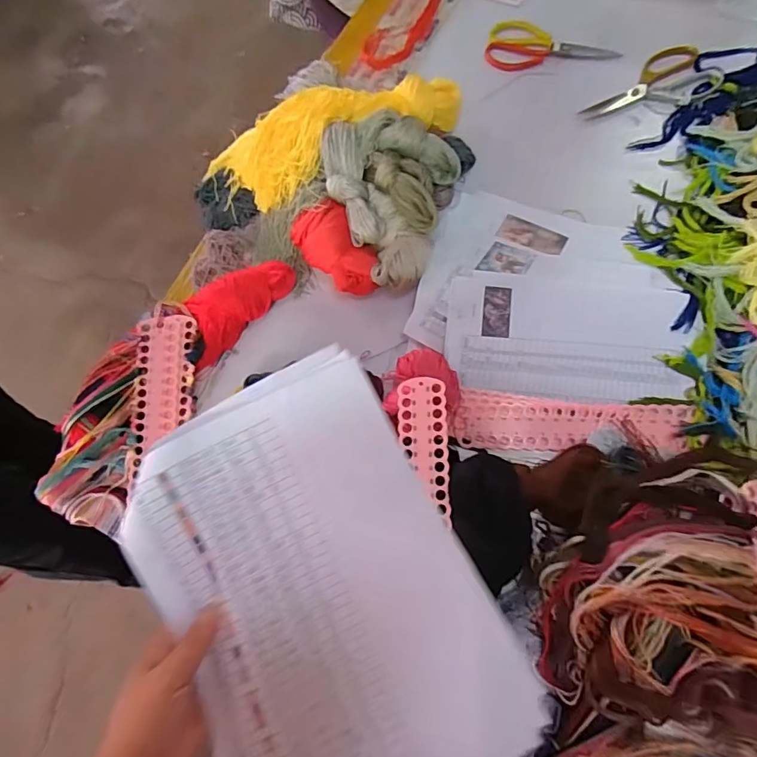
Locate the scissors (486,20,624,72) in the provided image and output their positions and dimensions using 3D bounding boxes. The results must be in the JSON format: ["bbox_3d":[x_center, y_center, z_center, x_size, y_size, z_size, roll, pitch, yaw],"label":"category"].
[{"bbox_3d":[0.290,-0.559,0.799,0.207,0.019,0.108,11,70,6],"label":"scissors"}]

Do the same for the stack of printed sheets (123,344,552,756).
[{"bbox_3d":[-0.042,0.149,0.336,0.216,0.052,0.310,-26,71,-7],"label":"stack of printed sheets"}]

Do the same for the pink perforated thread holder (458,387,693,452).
[{"bbox_3d":[0.236,0.059,0.594,0.274,0.006,0.069,4,86,11],"label":"pink perforated thread holder"}]

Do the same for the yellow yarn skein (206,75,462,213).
[{"bbox_3d":[-0.073,-0.382,0.720,0.379,0.075,0.155,-31,71,-9],"label":"yellow yarn skein"}]

